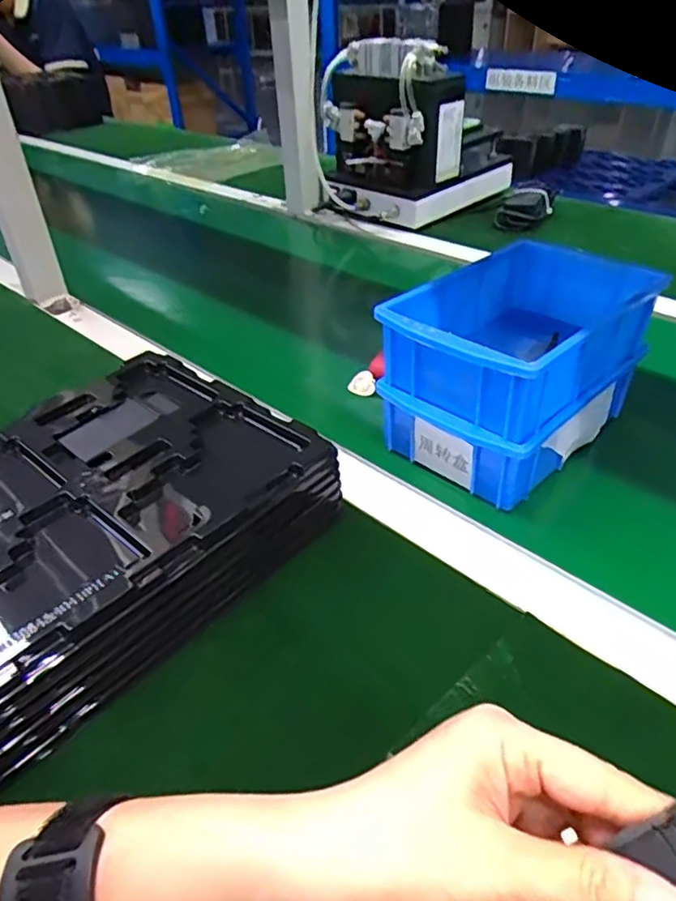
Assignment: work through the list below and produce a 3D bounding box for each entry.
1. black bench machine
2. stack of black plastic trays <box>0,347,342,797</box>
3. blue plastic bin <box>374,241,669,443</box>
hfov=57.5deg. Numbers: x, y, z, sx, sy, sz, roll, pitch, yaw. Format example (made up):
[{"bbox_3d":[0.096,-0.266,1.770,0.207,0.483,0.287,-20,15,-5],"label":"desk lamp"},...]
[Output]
[{"bbox_3d":[0.109,-0.482,0.937,0.245,0.221,0.186,-29,45,-29],"label":"black bench machine"},{"bbox_3d":[-0.161,0.044,0.407,0.202,0.066,0.270,28,47,33],"label":"stack of black plastic trays"},{"bbox_3d":[0.143,-0.093,0.476,0.133,0.064,0.207,30,49,35],"label":"blue plastic bin"}]

